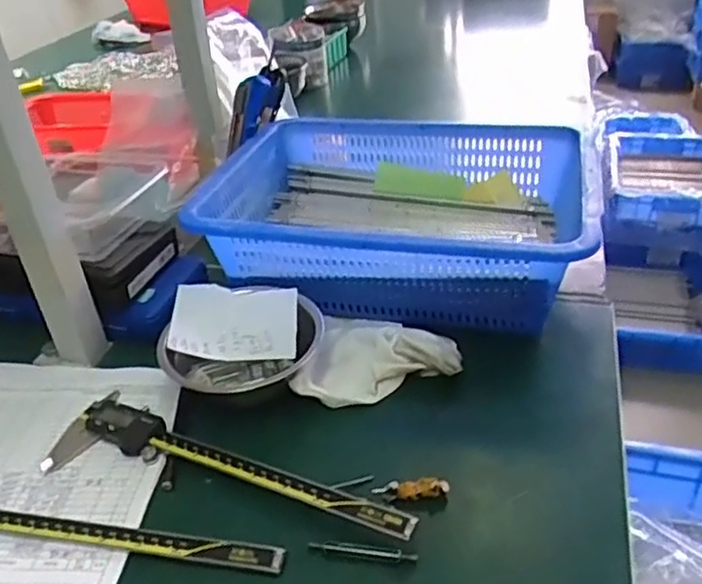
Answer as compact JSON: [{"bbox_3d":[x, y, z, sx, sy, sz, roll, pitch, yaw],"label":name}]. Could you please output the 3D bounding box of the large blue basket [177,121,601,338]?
[{"bbox_3d":[0.043,-0.068,0.662,0.342,0.105,0.258,4,35,12],"label":"large blue basket"}]

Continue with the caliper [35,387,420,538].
[{"bbox_3d":[-0.092,0.129,0.476,0.282,0.019,0.073,13,37,23],"label":"caliper"}]

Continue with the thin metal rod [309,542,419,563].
[{"bbox_3d":[0.008,0.162,0.428,0.067,0.004,0.006,3,35,11],"label":"thin metal rod"}]

